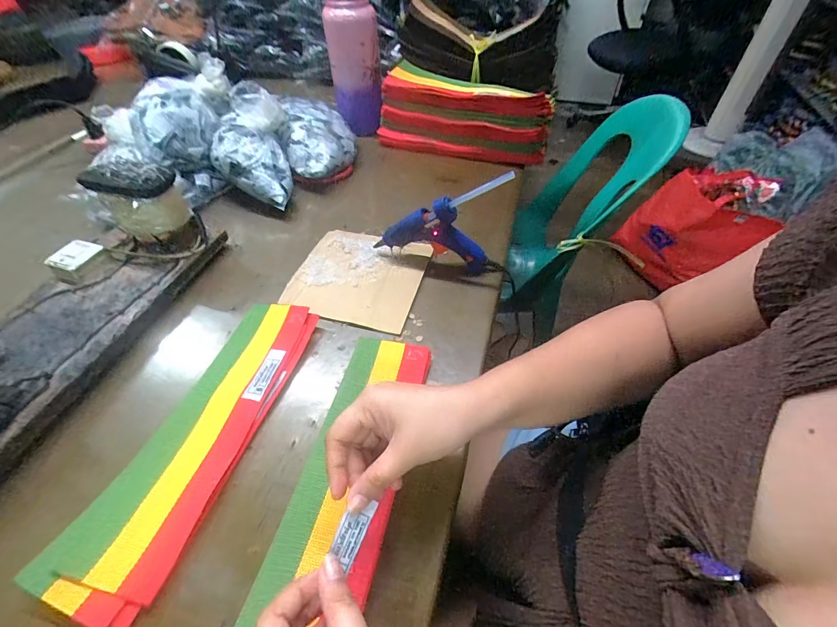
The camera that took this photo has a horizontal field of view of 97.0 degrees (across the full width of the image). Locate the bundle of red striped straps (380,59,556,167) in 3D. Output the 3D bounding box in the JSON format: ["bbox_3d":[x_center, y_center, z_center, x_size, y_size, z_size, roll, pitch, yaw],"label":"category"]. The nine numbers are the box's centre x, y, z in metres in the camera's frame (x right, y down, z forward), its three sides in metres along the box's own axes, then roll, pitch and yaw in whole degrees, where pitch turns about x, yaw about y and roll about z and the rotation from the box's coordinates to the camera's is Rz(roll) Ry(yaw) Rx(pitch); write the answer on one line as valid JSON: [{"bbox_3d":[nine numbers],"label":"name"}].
[{"bbox_3d":[0.079,-0.353,0.663,0.304,0.105,0.092,18,53,16],"label":"bundle of red striped straps"}]

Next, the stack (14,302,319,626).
[{"bbox_3d":[-0.196,0.100,0.345,0.088,0.024,0.285,13,51,12],"label":"stack"}]

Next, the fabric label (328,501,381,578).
[{"bbox_3d":[-0.045,0.147,0.249,0.021,0.004,0.038,36,55,-19],"label":"fabric label"}]

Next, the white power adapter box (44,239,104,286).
[{"bbox_3d":[-0.416,-0.065,0.451,0.042,0.023,0.054,10,51,10],"label":"white power adapter box"}]

